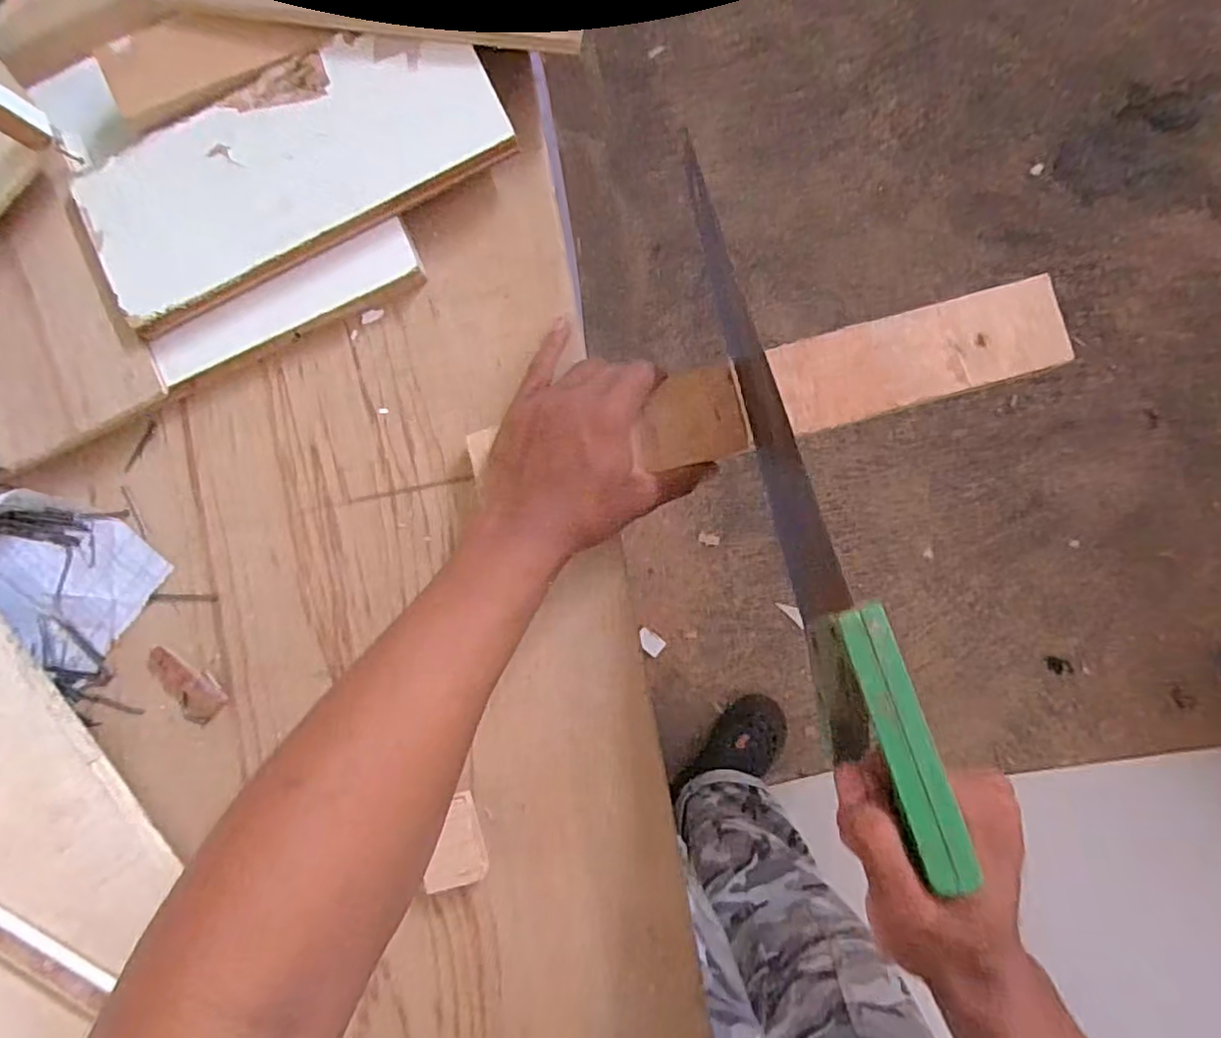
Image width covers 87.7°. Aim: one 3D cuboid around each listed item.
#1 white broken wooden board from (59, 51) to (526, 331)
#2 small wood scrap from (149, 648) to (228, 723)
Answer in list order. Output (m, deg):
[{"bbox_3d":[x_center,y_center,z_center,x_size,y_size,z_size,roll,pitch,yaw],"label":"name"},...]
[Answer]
[{"bbox_3d":[-0.207,-0.228,0.413,0.271,0.026,0.108,-27,86,4],"label":"white broken wooden board"},{"bbox_3d":[-0.292,0.112,0.437,0.029,0.004,0.060,-41,86,3],"label":"small wood scrap"}]

